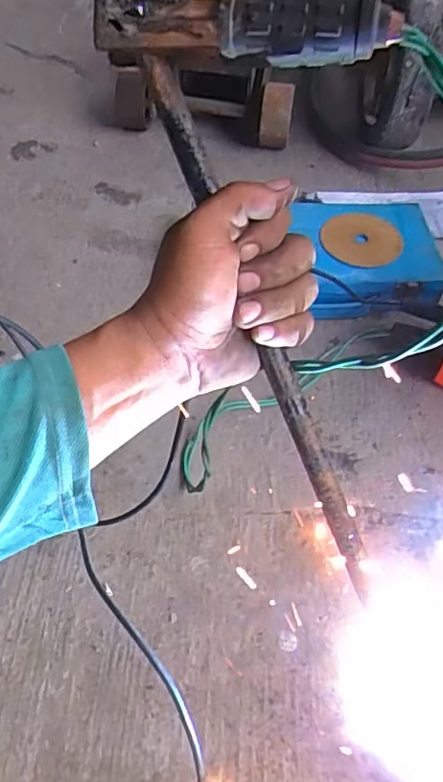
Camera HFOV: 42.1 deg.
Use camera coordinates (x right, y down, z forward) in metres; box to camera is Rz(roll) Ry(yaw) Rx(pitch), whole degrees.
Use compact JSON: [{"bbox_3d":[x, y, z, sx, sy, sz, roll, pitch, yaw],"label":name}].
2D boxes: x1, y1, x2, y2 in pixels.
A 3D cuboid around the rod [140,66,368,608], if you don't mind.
[{"bbox_3d":[0.030,-0.021,0.339,0.015,0.011,0.338,-28,103,-21],"label":"rod"}]

